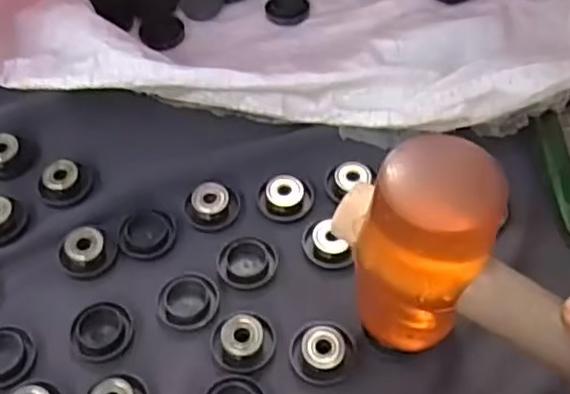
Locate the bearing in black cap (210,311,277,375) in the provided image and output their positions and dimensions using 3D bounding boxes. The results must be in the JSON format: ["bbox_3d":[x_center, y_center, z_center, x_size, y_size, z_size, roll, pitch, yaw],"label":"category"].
[{"bbox_3d":[-0.023,0.072,0.366,0.035,0.012,0.032,-1,54,2],"label":"bearing in black cap"}]

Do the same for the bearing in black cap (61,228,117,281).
[{"bbox_3d":[-0.112,0.032,0.398,0.025,0.015,0.028,34,62,24],"label":"bearing in black cap"}]

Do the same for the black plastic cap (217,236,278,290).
[{"bbox_3d":[-0.022,0.036,0.397,0.031,0.006,0.031,-1,54,2],"label":"black plastic cap"}]

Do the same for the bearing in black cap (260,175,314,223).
[{"bbox_3d":[0.001,0.000,0.418,0.032,0.010,0.029,-19,55,-11],"label":"bearing in black cap"}]

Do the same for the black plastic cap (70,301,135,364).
[{"bbox_3d":[-0.097,0.072,0.373,0.032,0.010,0.032,-1,54,2],"label":"black plastic cap"}]

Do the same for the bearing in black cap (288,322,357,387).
[{"bbox_3d":[0.019,0.077,0.360,0.033,0.010,0.035,-1,54,2],"label":"bearing in black cap"}]

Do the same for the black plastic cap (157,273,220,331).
[{"bbox_3d":[-0.053,0.057,0.384,0.032,0.007,0.030,-1,54,2],"label":"black plastic cap"}]

